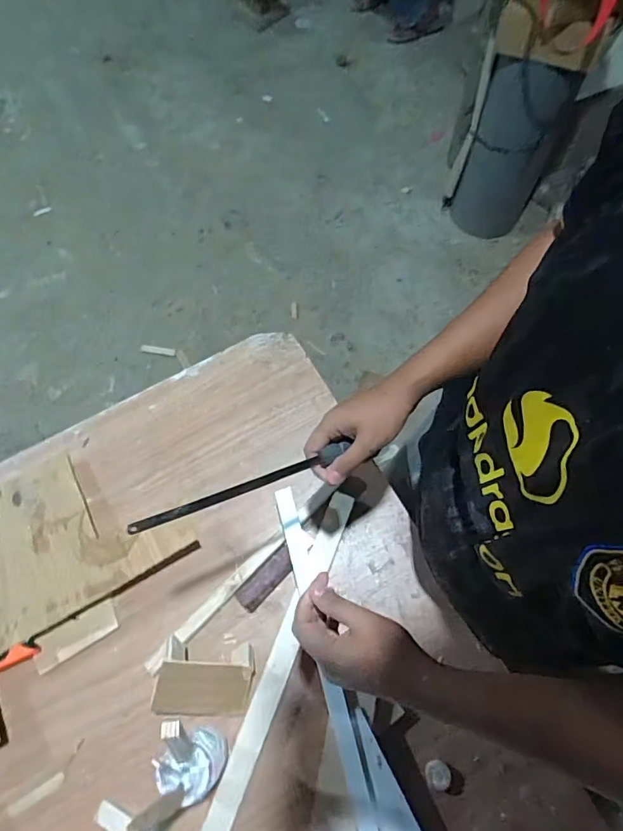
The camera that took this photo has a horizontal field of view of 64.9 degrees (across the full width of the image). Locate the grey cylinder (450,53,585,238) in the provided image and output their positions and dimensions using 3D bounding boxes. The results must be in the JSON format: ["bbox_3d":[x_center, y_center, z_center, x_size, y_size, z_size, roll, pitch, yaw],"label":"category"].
[{"bbox_3d":[0.643,-0.861,1.602,0.245,0.590,0.261,26,71,13],"label":"grey cylinder"}]

